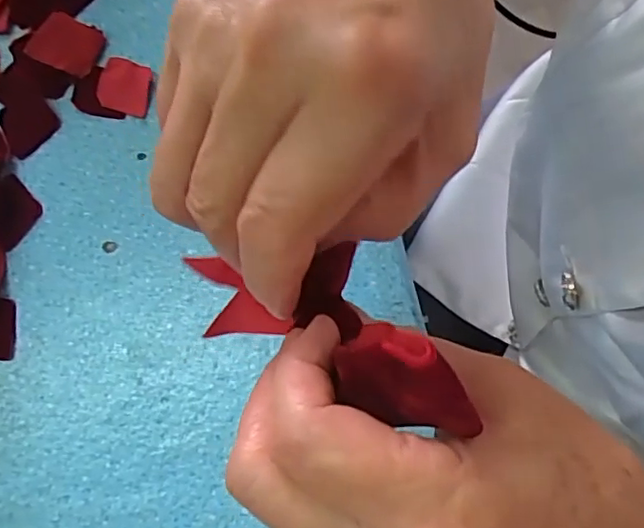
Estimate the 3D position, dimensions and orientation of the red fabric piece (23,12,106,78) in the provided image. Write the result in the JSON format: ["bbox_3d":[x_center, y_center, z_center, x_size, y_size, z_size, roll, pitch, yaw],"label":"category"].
[{"bbox_3d":[-0.160,-0.138,0.376,0.039,0.004,0.033,22,82,-24],"label":"red fabric piece"}]

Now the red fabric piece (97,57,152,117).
[{"bbox_3d":[-0.124,-0.113,0.379,0.035,0.005,0.035,-1,77,3],"label":"red fabric piece"}]

